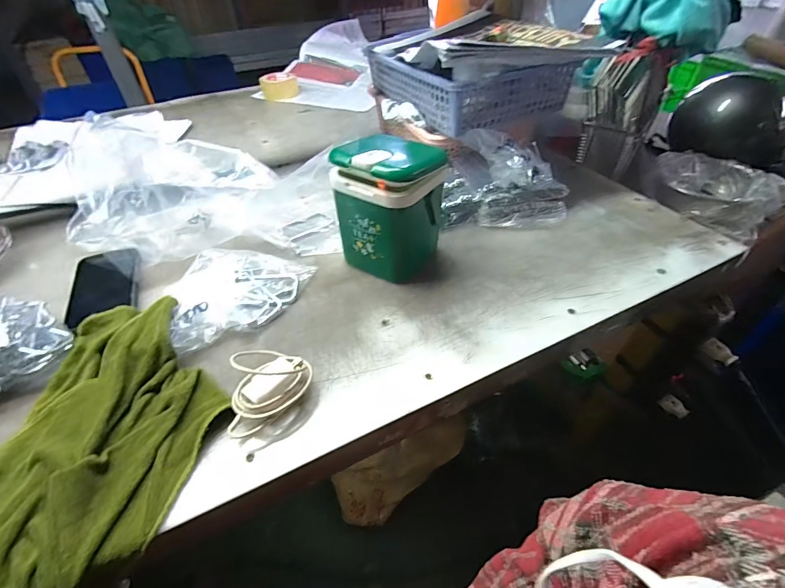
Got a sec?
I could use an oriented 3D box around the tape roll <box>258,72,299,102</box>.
[{"bbox_3d":[-0.334,-0.616,1.133,0.106,0.053,0.103,-11,45,-8],"label":"tape roll"}]

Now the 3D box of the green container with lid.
[{"bbox_3d":[-0.006,-0.109,0.501,0.120,0.165,0.100,19,49,22],"label":"green container with lid"}]

